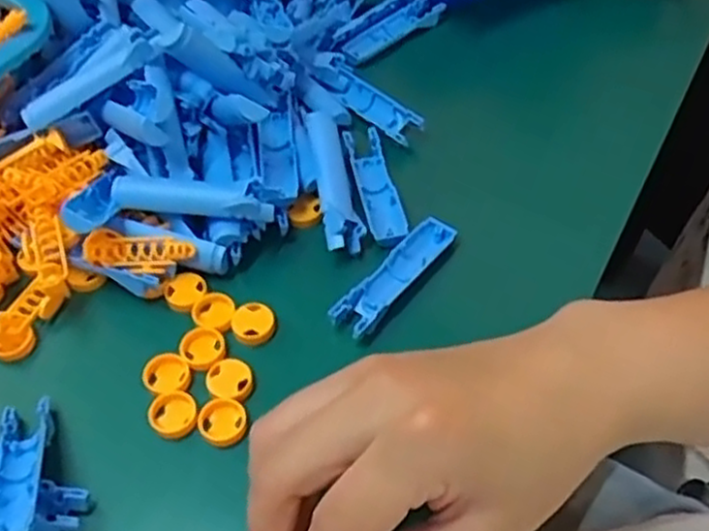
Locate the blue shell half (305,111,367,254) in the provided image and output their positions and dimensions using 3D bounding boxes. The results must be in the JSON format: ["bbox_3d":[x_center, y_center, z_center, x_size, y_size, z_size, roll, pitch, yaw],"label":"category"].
[{"bbox_3d":[-0.010,-0.044,0.384,0.018,0.012,0.080,-9,63,-6],"label":"blue shell half"}]

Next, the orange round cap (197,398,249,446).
[{"bbox_3d":[-0.055,0.065,0.317,0.020,0.007,0.019,-1,50,1],"label":"orange round cap"}]

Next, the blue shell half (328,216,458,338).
[{"bbox_3d":[0.021,0.005,0.361,0.020,0.009,0.078,31,57,25],"label":"blue shell half"}]

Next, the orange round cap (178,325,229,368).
[{"bbox_3d":[-0.068,0.036,0.339,0.021,0.004,0.020,-1,50,1],"label":"orange round cap"}]

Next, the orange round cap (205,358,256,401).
[{"bbox_3d":[-0.054,0.049,0.327,0.020,0.004,0.018,16,52,14],"label":"orange round cap"}]

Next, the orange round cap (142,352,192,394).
[{"bbox_3d":[-0.082,0.048,0.332,0.019,0.008,0.018,-1,50,1],"label":"orange round cap"}]

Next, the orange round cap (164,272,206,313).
[{"bbox_3d":[-0.080,0.012,0.358,0.018,0.005,0.020,35,59,27],"label":"orange round cap"}]

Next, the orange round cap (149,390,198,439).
[{"bbox_3d":[-0.076,0.062,0.319,0.020,0.005,0.020,-1,50,1],"label":"orange round cap"}]

